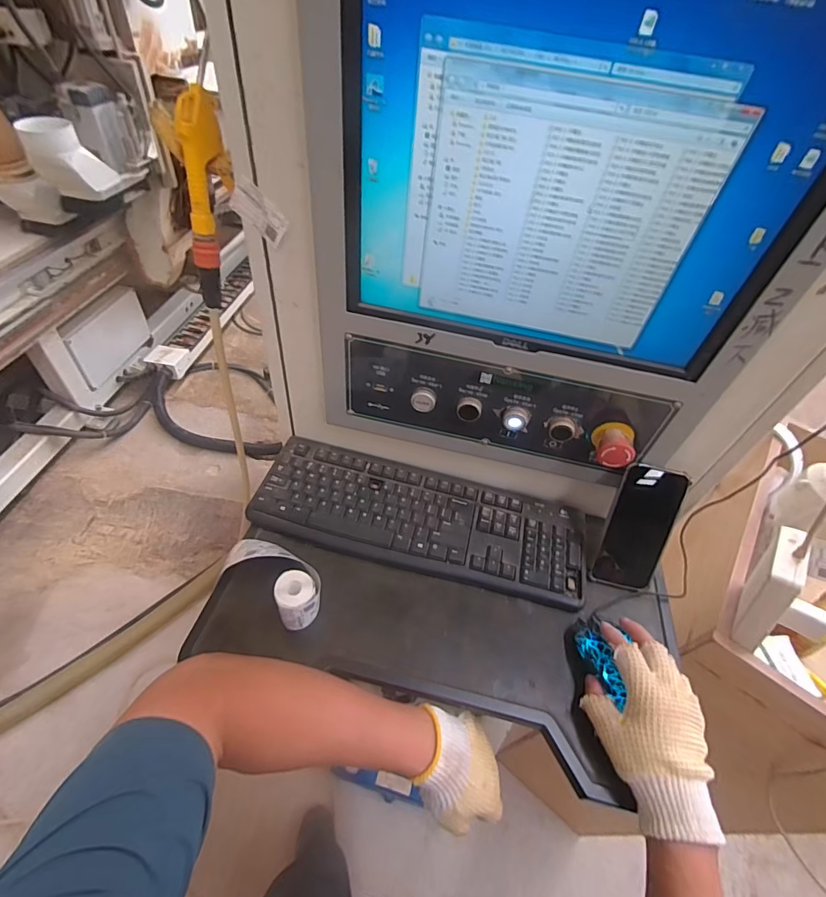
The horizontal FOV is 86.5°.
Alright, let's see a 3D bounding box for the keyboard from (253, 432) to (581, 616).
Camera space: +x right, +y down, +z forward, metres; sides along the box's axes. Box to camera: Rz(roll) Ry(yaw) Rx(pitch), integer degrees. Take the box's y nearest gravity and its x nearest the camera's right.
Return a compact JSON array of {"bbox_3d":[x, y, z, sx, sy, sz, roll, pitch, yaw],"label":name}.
[{"bbox_3d":[0.010,0.093,0.599,0.435,0.022,0.155,14,48,6],"label":"keyboard"}]

